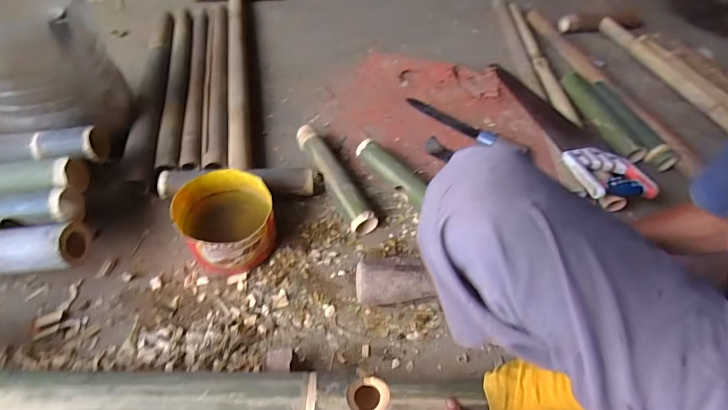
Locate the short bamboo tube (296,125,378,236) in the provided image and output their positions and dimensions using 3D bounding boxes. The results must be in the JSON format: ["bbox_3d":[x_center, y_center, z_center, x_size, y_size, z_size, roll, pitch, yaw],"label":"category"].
[{"bbox_3d":[-0.062,-0.057,0.821,0.053,0.060,0.274,-22,57,-21],"label":"short bamboo tube"}]

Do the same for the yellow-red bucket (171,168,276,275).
[{"bbox_3d":[-0.229,0.027,0.699,0.146,0.099,0.151,3,52,-4],"label":"yellow-red bucket"}]

